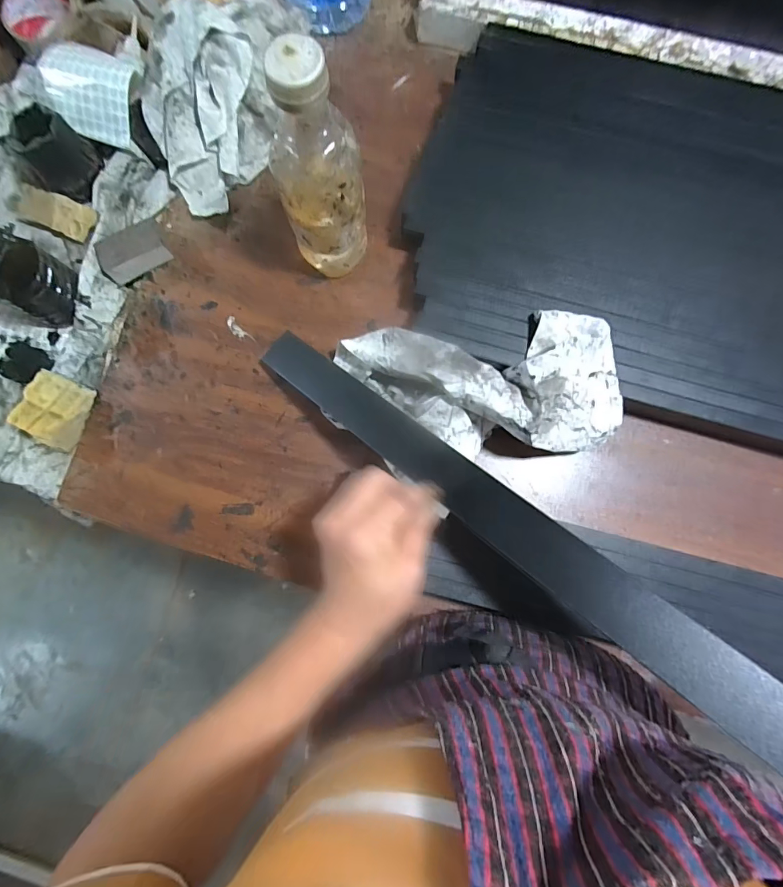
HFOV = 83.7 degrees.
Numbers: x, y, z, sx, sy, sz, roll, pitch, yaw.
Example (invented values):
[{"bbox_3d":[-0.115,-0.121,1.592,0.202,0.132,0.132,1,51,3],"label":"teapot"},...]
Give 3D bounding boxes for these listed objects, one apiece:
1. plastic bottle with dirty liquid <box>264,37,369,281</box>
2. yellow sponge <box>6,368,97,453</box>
[{"bbox_3d":[-0.058,-0.217,0.374,0.072,0.213,0.063,-16,85,-1],"label":"plastic bottle with dirty liquid"},{"bbox_3d":[-0.348,-0.035,0.451,0.058,0.039,0.067,23,86,2],"label":"yellow sponge"}]

